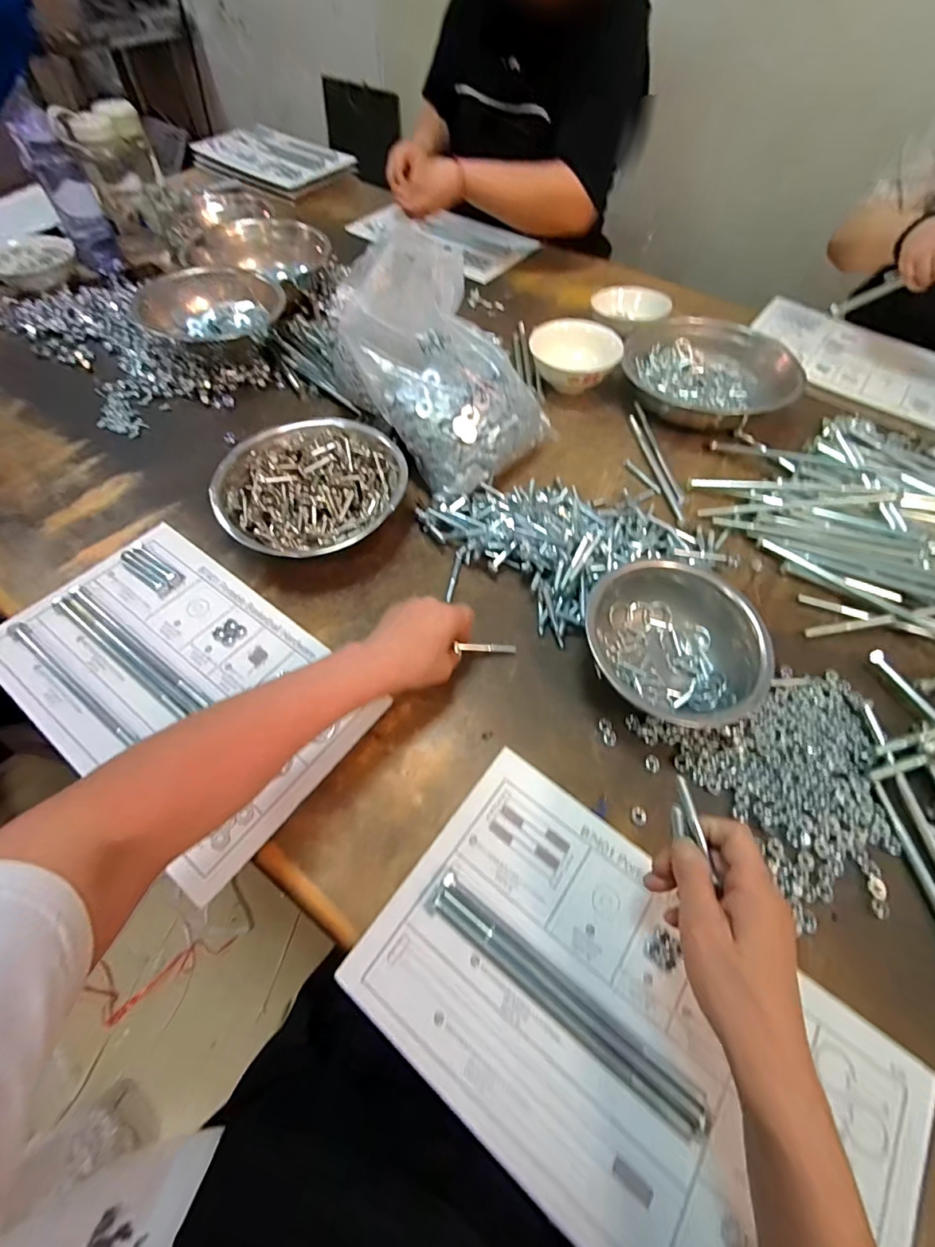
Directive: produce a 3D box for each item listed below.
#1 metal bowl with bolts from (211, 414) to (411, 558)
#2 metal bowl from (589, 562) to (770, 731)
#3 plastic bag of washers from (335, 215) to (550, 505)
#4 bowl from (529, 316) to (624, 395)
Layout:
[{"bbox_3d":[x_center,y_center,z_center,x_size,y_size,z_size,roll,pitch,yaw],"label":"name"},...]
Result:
[{"bbox_3d":[-0.182,-0.161,0.577,0.211,0.070,0.193,1,58,-1],"label":"metal bowl with bolts"},{"bbox_3d":[0.208,0.017,0.480,0.171,0.074,0.162,35,64,18],"label":"metal bowl"},{"bbox_3d":[-0.043,-0.337,0.619,0.195,0.197,0.286,-37,66,-22],"label":"plastic bag of washers"},{"bbox_3d":[0.172,-0.423,0.762,0.133,0.068,0.133,1,58,-1],"label":"bowl"}]

